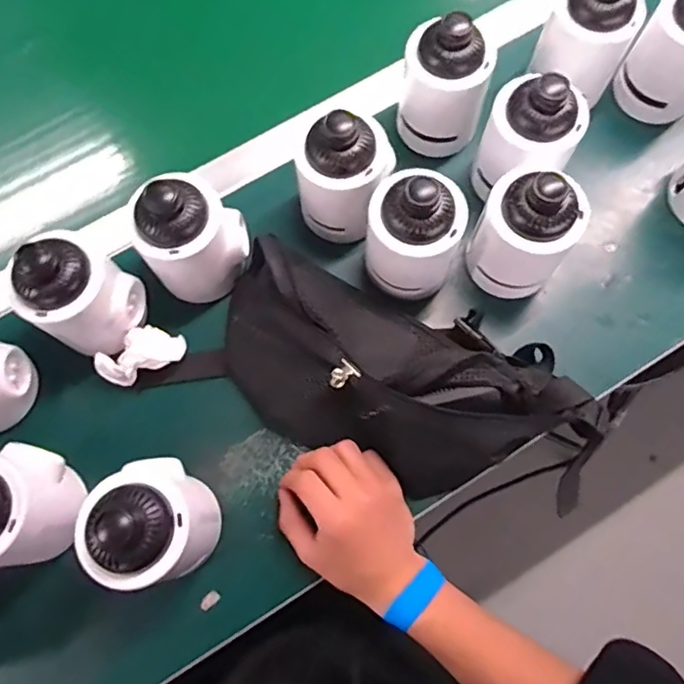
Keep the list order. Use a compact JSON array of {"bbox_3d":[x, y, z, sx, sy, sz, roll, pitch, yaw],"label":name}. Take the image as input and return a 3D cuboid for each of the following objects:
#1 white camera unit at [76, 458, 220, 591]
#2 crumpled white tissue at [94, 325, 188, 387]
[{"bbox_3d":[-0.136,0.130,0.405,0.073,0.109,0.076,0,73,2],"label":"white camera unit"},{"bbox_3d":[-0.172,0.010,0.484,0.072,0.030,0.039,-23,74,-5],"label":"crumpled white tissue"}]

